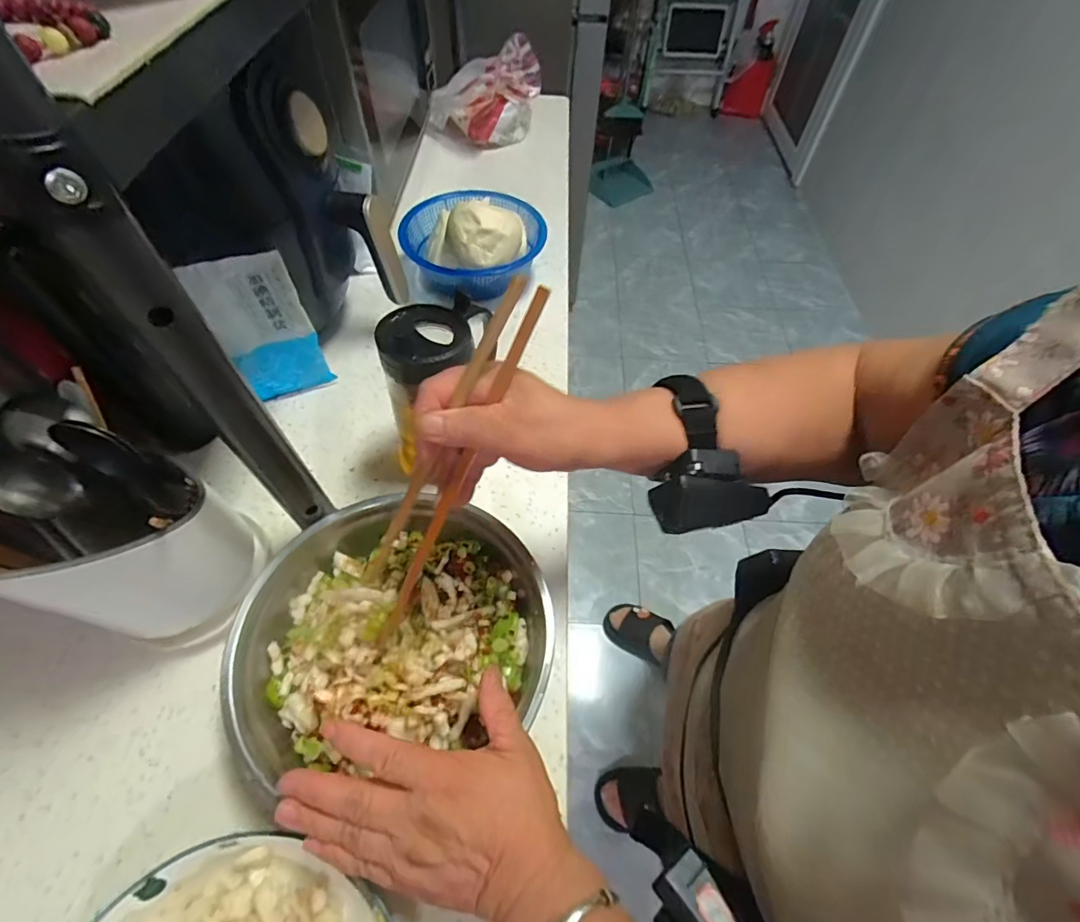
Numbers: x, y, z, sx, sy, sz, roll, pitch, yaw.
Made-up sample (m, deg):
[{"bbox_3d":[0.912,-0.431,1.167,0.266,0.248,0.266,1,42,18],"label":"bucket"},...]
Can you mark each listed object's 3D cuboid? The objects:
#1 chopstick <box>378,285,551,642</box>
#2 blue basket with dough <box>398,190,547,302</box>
[{"bbox_3d":[-0.054,0.014,0.298,0.009,0.254,0.013,34,20,18],"label":"chopstick"},{"bbox_3d":[-0.083,-0.288,0.618,0.172,0.119,0.171,-14,58,-12],"label":"blue basket with dough"}]

